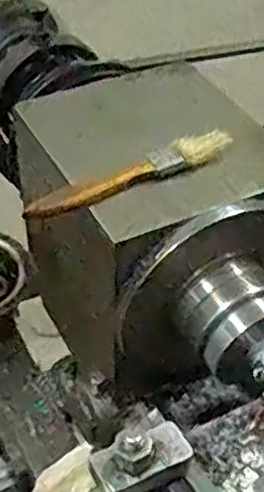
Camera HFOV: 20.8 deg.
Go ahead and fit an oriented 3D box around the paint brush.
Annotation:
[{"bbox_3d":[0.001,-0.049,0.475,0.149,0.018,0.018,-20,47,-23],"label":"paint brush"}]

